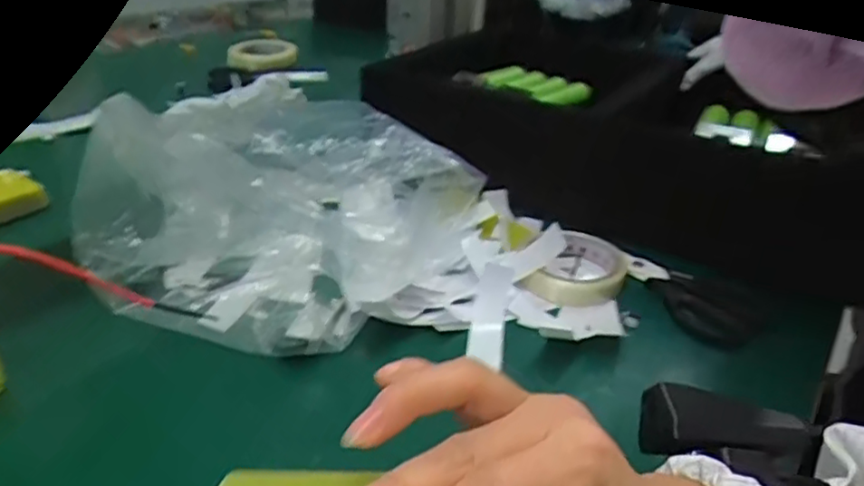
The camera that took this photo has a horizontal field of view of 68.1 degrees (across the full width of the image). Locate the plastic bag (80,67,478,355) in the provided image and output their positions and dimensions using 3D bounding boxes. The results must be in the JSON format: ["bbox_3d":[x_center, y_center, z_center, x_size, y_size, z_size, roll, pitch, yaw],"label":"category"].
[{"bbox_3d":[-0.120,-0.032,0.545,0.258,0.120,0.248,15,31,20],"label":"plastic bag"}]

